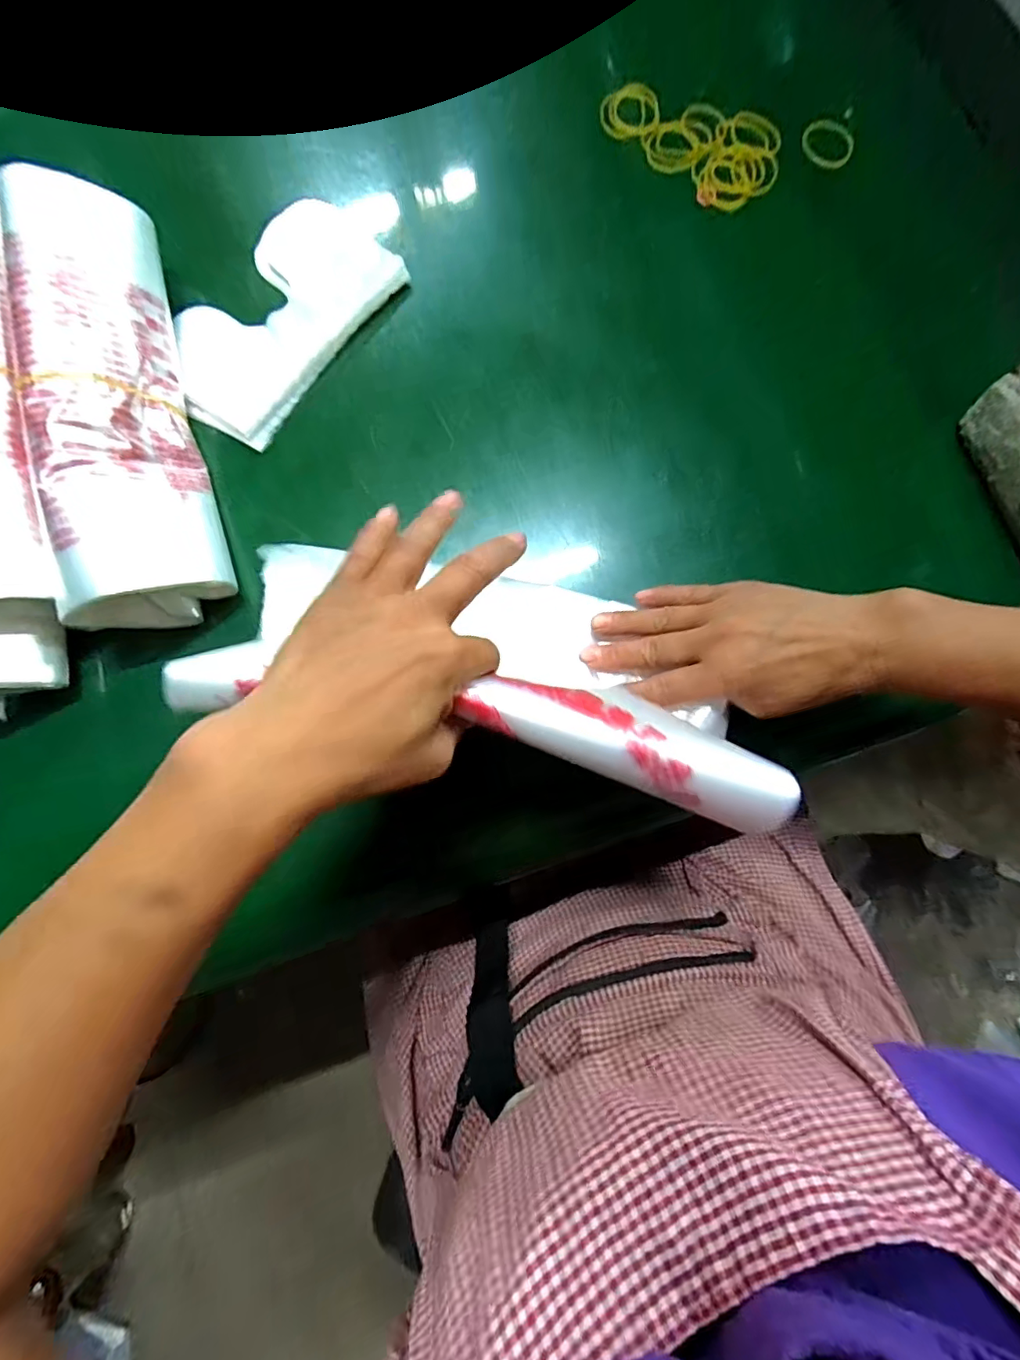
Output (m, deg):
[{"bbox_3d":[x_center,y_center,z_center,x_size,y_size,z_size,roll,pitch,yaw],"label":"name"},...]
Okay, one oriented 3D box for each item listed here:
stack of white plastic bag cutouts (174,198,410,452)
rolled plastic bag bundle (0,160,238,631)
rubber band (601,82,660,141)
[{"bbox_3d":[-0.177,-0.280,0.415,0.119,0.013,0.194,36,80,6],"label":"stack of white plastic bag cutouts"},{"bbox_3d":[-0.267,-0.187,0.369,0.097,0.044,0.309,-8,83,-38],"label":"rolled plastic bag bundle"},{"bbox_3d":[0.101,-0.475,0.455,0.048,0.008,0.042,9,92,9],"label":"rubber band"}]

